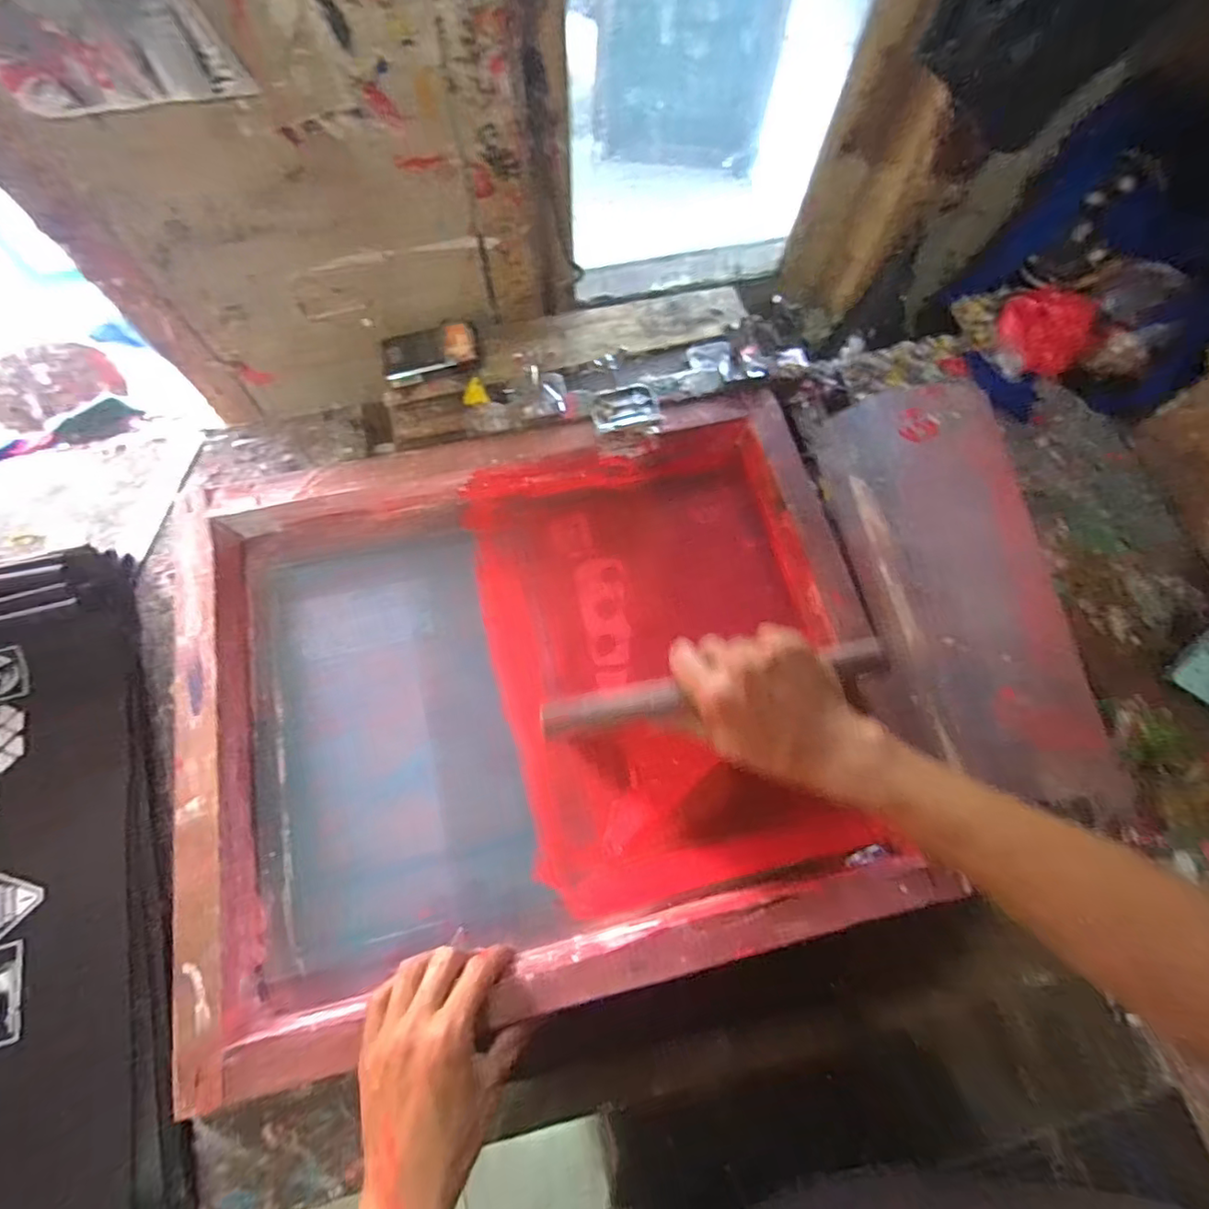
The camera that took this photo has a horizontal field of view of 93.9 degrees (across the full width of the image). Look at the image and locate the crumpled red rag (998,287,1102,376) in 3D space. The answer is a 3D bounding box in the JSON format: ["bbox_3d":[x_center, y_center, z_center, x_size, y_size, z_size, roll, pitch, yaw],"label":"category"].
[{"bbox_3d":[0.470,-0.295,0.606,0.092,0.041,0.096,-42,76,-14],"label":"crumpled red rag"}]

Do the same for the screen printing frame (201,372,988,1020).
[{"bbox_3d":[-0.039,0.060,0.480,0.510,0.051,0.454,-12,72,-5],"label":"screen printing frame"}]

